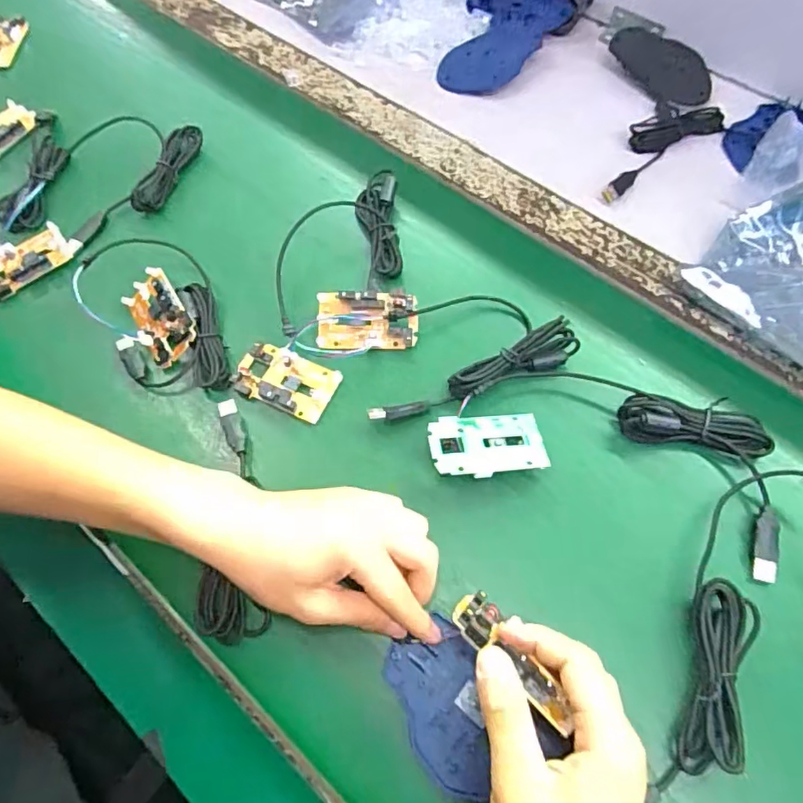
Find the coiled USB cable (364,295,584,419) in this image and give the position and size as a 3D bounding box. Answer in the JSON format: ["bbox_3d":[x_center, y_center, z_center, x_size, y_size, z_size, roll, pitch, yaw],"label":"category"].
[{"bbox_3d":[0.042,-0.043,0.418,0.158,0.028,0.087,-21,66,-8],"label":"coiled USB cable"}]

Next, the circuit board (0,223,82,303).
[{"bbox_3d":[-0.322,-0.123,0.478,0.084,0.012,0.046,-31,68,-12],"label":"circuit board"}]

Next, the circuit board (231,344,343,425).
[{"bbox_3d":[-0.088,-0.016,0.421,0.077,0.011,0.043,20,67,11],"label":"circuit board"}]

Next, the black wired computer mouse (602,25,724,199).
[{"bbox_3d":[0.247,-0.267,0.526,0.102,0.023,0.216,9,65,6],"label":"black wired computer mouse"}]

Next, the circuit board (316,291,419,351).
[{"bbox_3d":[-0.028,-0.063,0.441,0.080,0.010,0.047,3,95,5],"label":"circuit board"}]

